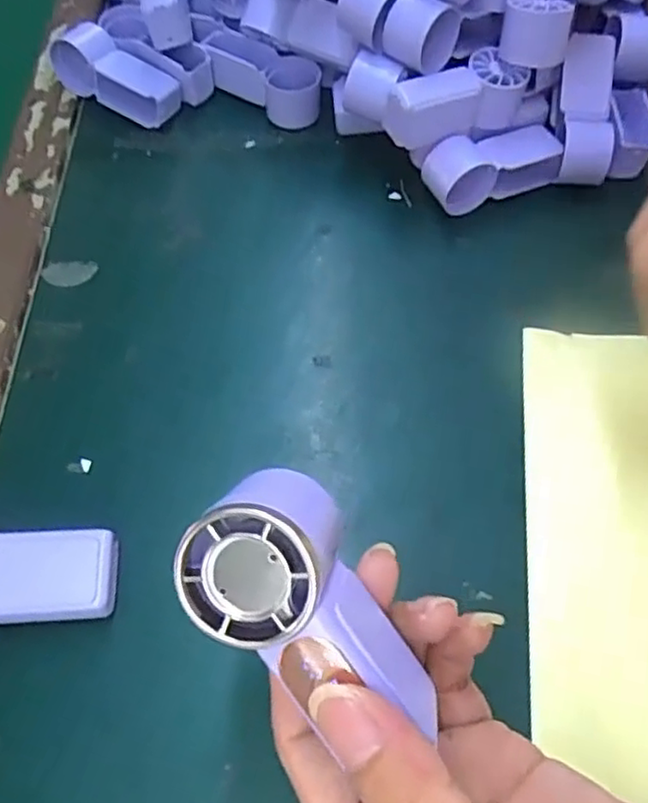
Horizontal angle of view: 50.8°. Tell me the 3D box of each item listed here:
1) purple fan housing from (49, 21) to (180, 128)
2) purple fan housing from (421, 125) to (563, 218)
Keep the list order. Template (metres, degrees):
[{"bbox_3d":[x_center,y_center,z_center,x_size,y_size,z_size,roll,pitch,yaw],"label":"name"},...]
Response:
[{"bbox_3d":[-0.146,-0.228,0.482,0.092,0.038,0.036,32,67,15],"label":"purple fan housing"},{"bbox_3d":[0.110,-0.152,0.442,0.088,0.040,0.034,-21,64,-11],"label":"purple fan housing"}]

